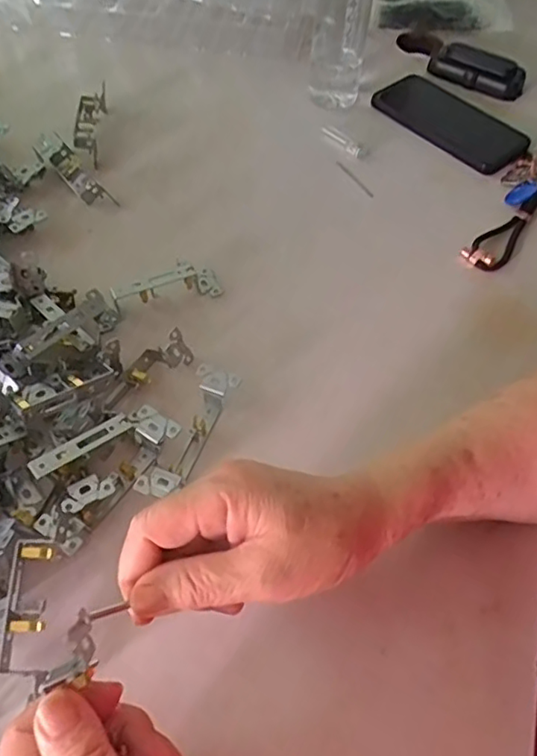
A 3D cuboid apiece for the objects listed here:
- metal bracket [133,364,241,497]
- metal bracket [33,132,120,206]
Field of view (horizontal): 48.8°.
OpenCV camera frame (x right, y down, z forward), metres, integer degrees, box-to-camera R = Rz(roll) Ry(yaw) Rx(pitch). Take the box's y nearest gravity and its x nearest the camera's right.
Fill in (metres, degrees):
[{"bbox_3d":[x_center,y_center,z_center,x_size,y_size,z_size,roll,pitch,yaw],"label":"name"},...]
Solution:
[{"bbox_3d":[-0.056,0.040,0.409,0.029,0.026,0.102,22,58,13],"label":"metal bracket"},{"bbox_3d":[-0.185,-0.199,0.561,0.032,0.026,0.100,-35,63,-22],"label":"metal bracket"}]

